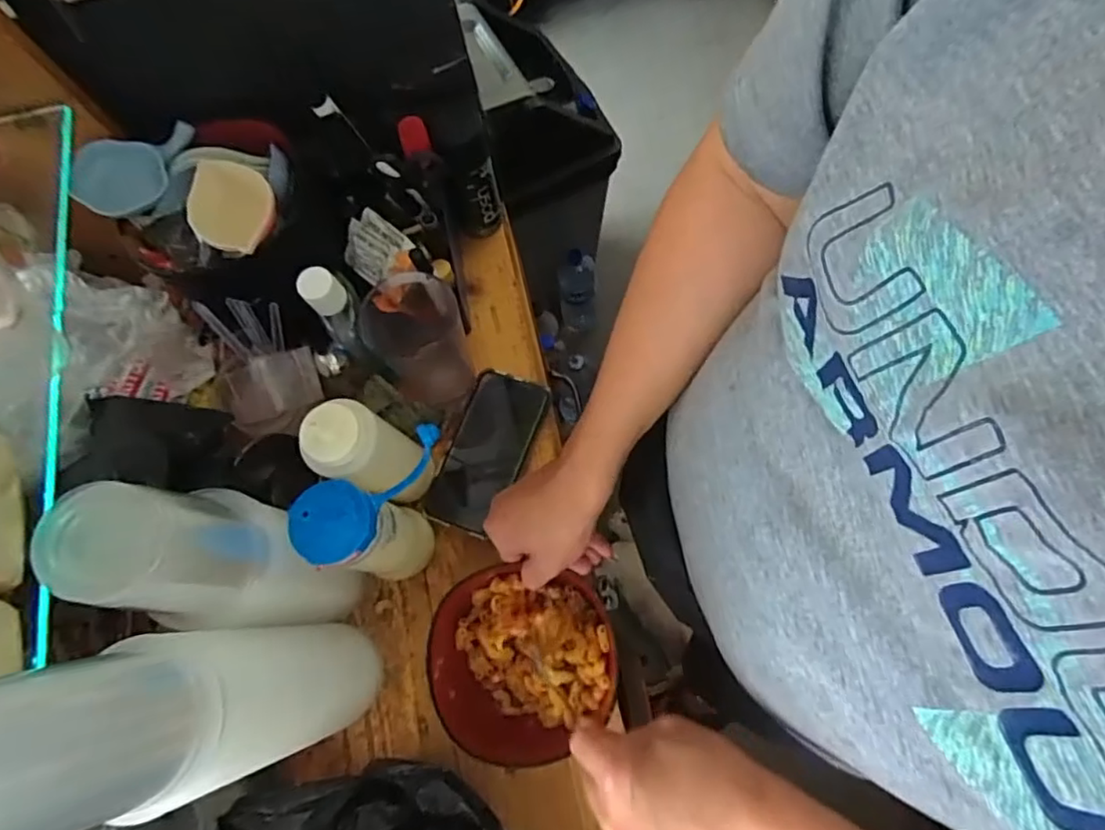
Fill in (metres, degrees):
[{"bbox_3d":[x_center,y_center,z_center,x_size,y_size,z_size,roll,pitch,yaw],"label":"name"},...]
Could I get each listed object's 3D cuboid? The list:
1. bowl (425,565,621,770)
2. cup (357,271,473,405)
[{"bbox_3d":[-0.026,0.209,0.520,0.151,0.062,0.144,0,73,2],"label":"bowl"},{"bbox_3d":[-0.125,-0.068,0.579,0.081,0.121,0.079,0,73,2],"label":"cup"}]

